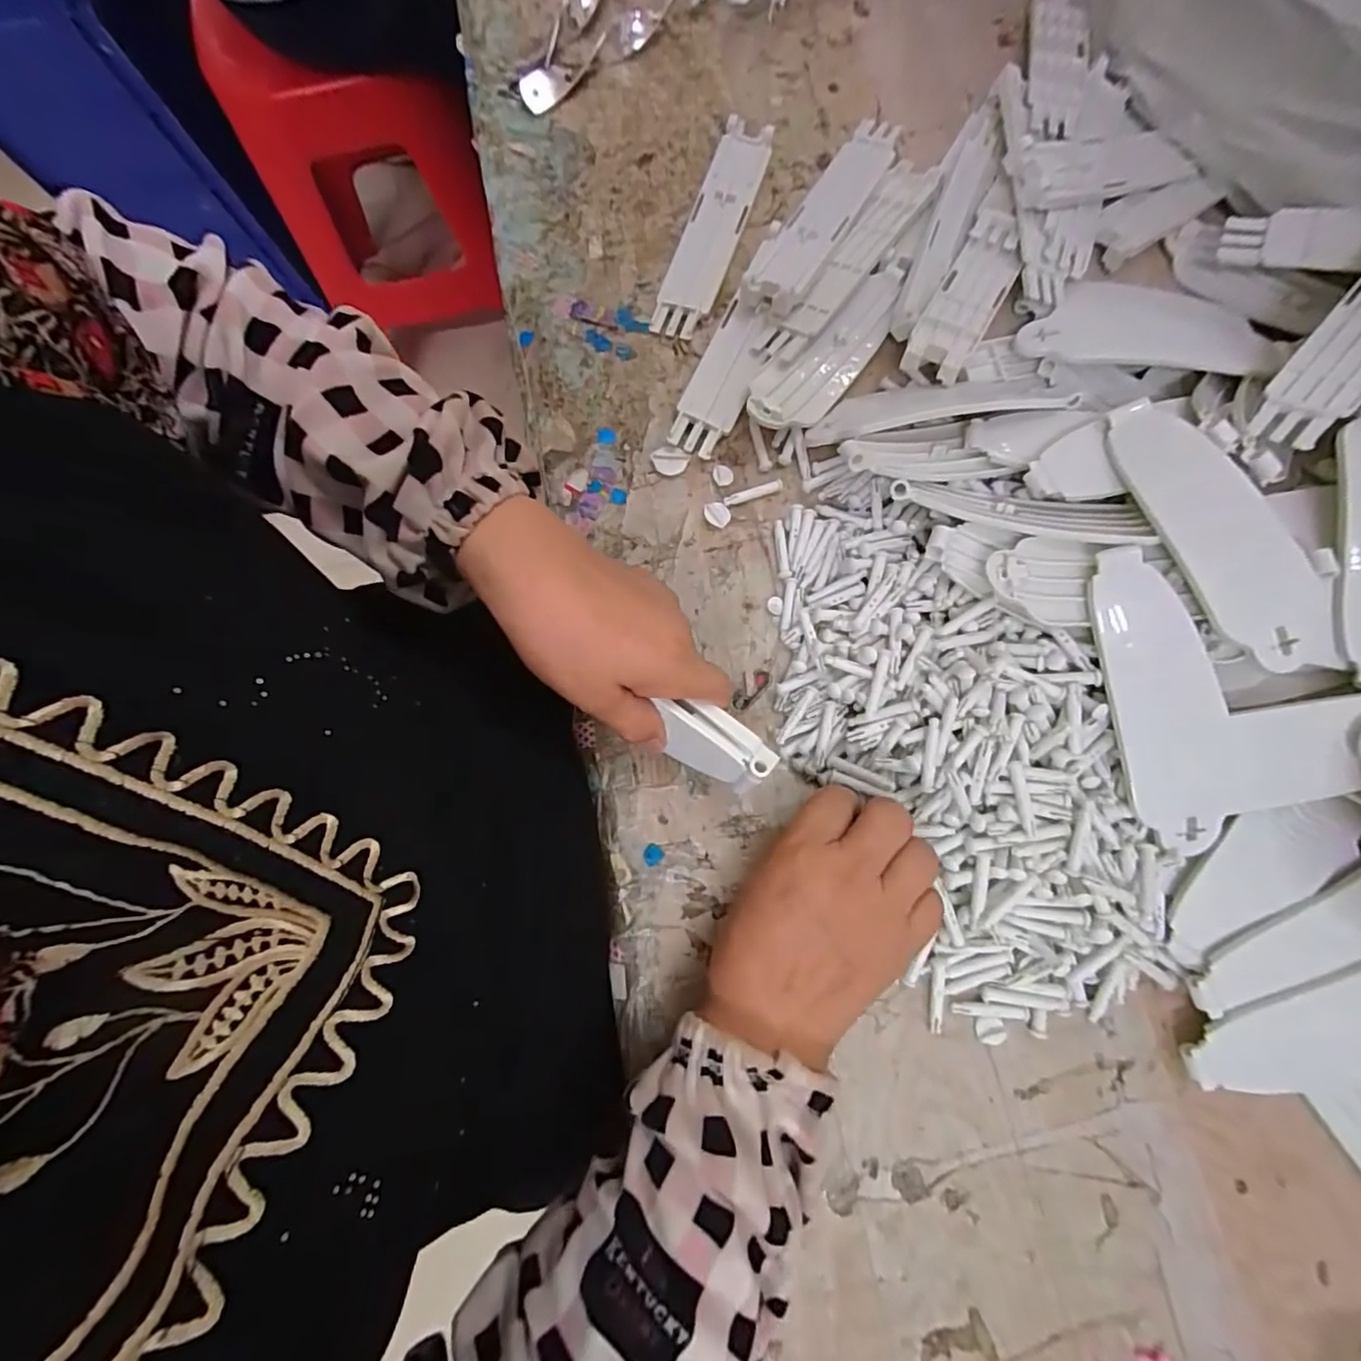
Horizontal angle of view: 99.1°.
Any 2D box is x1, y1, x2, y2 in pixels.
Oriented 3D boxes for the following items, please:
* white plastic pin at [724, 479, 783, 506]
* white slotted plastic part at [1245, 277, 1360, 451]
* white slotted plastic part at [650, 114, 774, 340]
[{"bbox_3d":[0.047,-0.121,0.373,0.039,0.004,0.008,-20,79,-3],"label":"white plastic pin"},{"bbox_3d":[0.371,-0.187,0.315,0.040,0.008,0.151,40,83,27],"label":"white slotted plastic part"},{"bbox_3d":[0.023,-0.322,0.412,0.039,0.012,0.184,17,79,5],"label":"white slotted plastic part"}]

